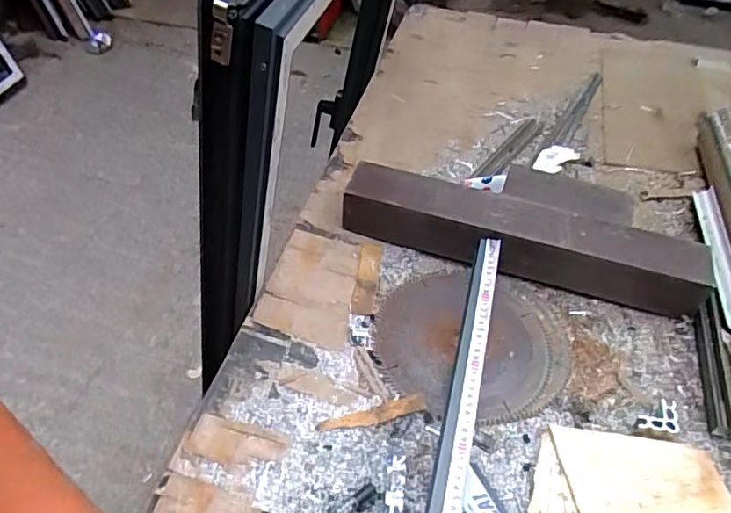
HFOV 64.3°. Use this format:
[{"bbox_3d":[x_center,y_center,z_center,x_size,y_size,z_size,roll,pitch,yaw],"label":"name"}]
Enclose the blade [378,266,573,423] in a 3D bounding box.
[{"bbox_3d":[0.149,0.115,0.803,0.260,0.012,0.232,15,49,8],"label":"blade"}]

